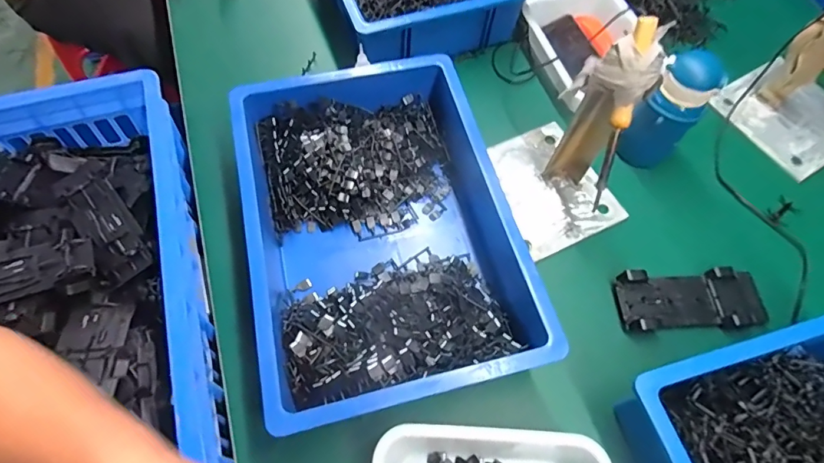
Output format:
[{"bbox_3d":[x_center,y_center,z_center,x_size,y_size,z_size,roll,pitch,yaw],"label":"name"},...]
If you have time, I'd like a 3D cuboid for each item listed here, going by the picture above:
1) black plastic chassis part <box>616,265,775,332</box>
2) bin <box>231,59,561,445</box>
[{"bbox_3d":[0.373,0.089,0.597,0.192,0.024,0.081,-2,63,-3],"label":"black plastic chassis part"},{"bbox_3d":[-0.039,-0.008,0.584,0.308,0.116,0.438,-12,64,-8],"label":"bin"}]

